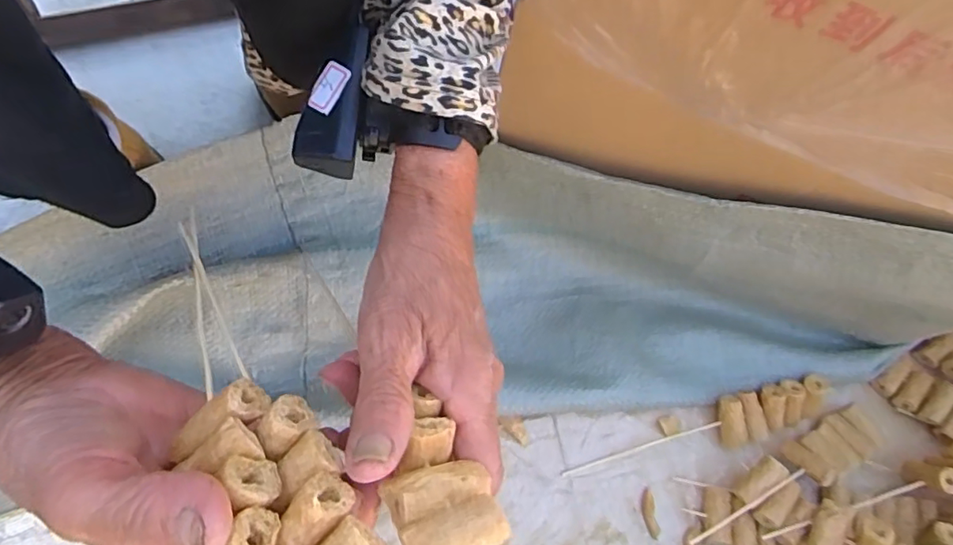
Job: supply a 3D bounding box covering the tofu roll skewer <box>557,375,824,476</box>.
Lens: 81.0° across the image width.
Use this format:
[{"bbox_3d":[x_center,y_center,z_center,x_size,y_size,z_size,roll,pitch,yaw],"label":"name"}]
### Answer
[{"bbox_3d":[0.178,0.124,0.437,0.217,0.026,0.037,-14,66,-9],"label":"tofu roll skewer"}]

